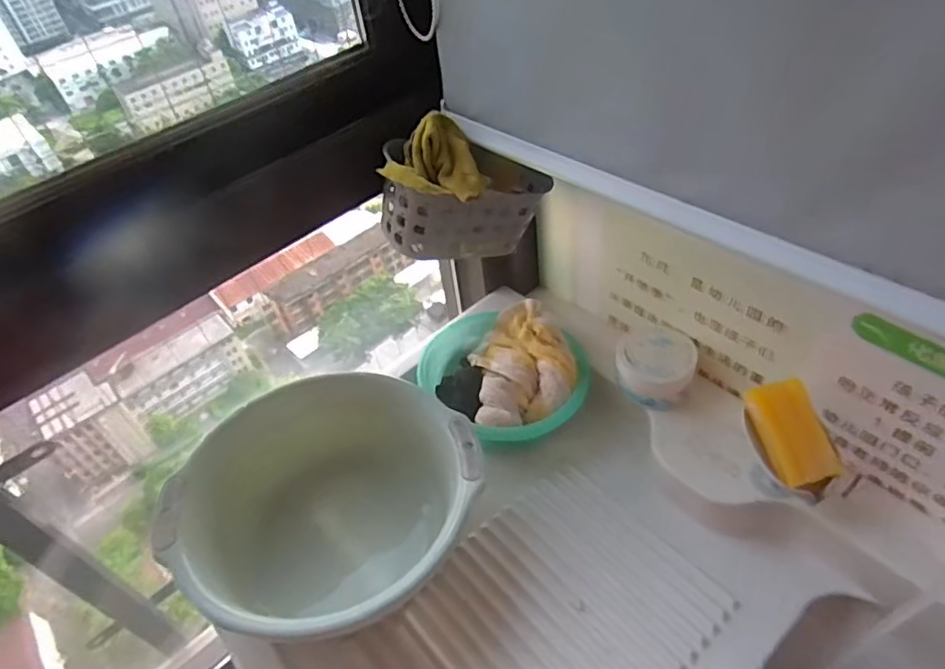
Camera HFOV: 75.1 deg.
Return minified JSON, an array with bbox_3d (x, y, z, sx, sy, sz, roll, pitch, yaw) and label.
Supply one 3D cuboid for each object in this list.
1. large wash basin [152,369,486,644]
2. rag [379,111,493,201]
[{"bbox_3d":[-0.149,0.200,0.698,0.293,0.156,0.294,-4,46,5],"label":"large wash basin"},{"bbox_3d":[-0.038,-0.190,0.651,0.103,0.055,0.081,1,47,10],"label":"rag"}]

